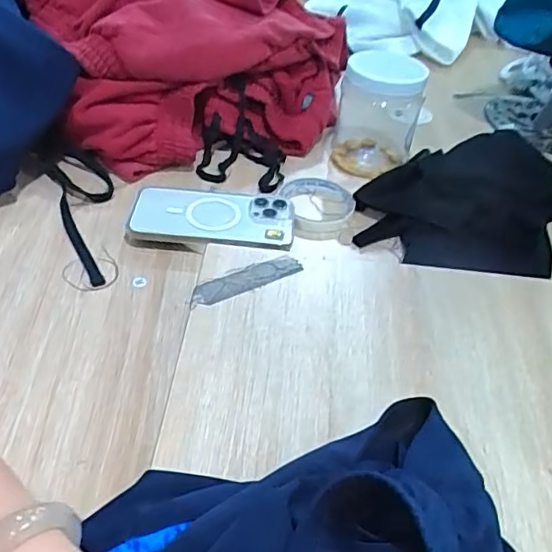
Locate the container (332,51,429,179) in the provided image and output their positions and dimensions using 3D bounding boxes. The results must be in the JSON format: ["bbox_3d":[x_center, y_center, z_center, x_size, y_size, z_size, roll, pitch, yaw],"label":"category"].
[{"bbox_3d":[0.122,-0.194,0.698,0.093,0.126,0.097,9,42,4],"label":"container"}]

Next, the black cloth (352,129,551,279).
[{"bbox_3d":[0.205,-0.087,0.630,0.214,0.069,0.181,21,45,17],"label":"black cloth"}]

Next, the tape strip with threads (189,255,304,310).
[{"bbox_3d":[-0.026,0.003,0.495,0.102,0.004,0.024,-20,48,-25],"label":"tape strip with threads"}]

